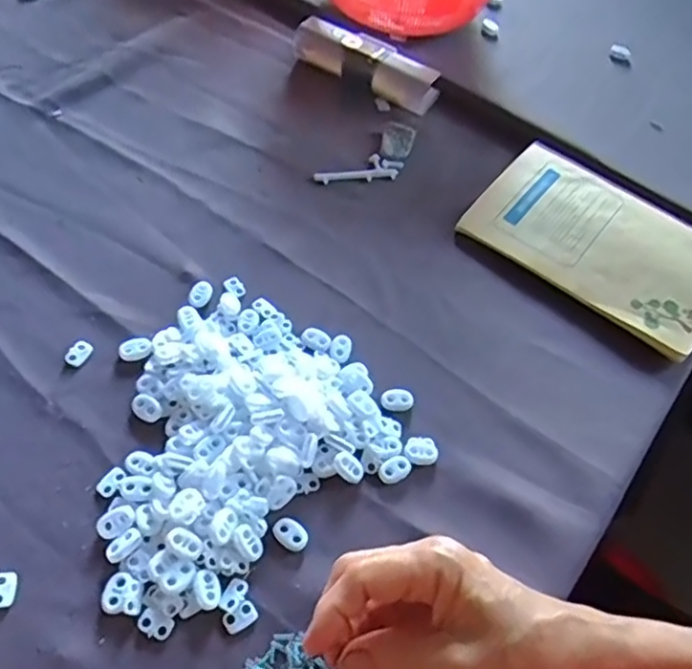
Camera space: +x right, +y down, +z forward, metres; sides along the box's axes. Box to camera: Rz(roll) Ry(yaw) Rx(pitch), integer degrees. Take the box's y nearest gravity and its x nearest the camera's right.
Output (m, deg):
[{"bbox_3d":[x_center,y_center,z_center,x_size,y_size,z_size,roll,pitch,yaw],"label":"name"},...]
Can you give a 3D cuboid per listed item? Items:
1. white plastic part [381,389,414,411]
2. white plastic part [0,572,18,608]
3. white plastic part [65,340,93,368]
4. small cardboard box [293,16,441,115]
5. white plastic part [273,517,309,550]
[{"bbox_3d":[0.036,0.045,0.449,0.023,0.004,0.016,3,55,-4],"label":"white plastic part"},{"bbox_3d":[-0.193,0.144,0.363,0.013,0.004,0.020,-7,56,-10],"label":"white plastic part"},{"bbox_3d":[-0.188,0.013,0.453,0.013,0.005,0.020,27,57,13],"label":"white plastic part"},{"bbox_3d":[0.019,-0.276,0.653,0.164,0.037,0.047,28,57,14],"label":"small cardboard box"},{"bbox_3d":[-0.033,0.122,0.394,0.022,0.004,0.016,40,61,20],"label":"white plastic part"}]

